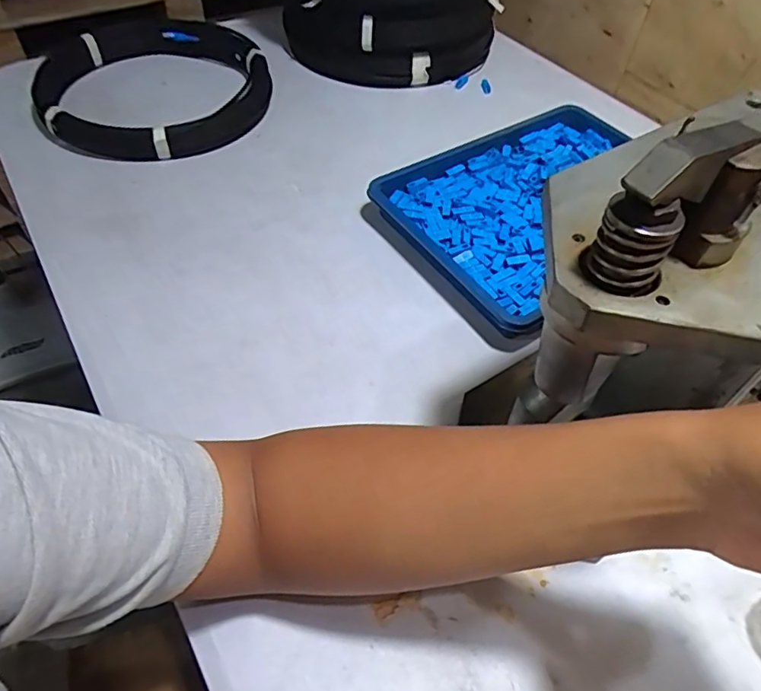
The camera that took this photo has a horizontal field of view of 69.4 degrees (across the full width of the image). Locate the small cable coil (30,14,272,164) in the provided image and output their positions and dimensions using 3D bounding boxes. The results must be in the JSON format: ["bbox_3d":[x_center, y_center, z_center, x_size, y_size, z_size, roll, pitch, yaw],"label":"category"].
[{"bbox_3d":[-0.299,-0.345,0.711,0.274,0.063,0.322,-24,56,-20],"label":"small cable coil"}]

